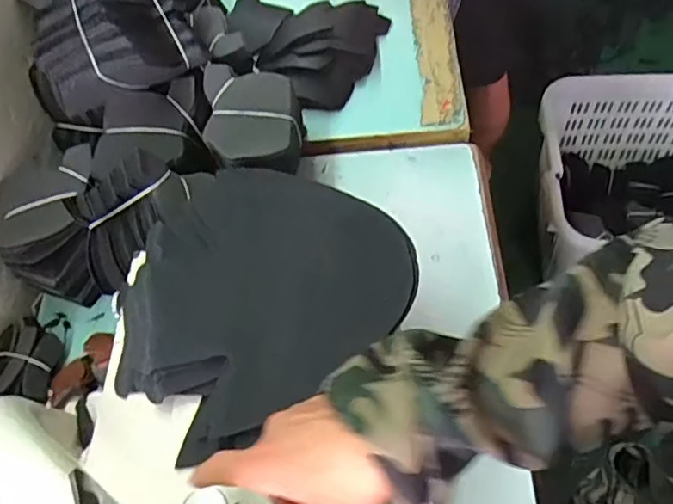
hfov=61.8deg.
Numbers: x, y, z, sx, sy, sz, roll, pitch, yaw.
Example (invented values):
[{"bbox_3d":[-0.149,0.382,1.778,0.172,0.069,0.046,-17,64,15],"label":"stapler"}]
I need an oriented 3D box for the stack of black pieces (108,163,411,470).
[{"bbox_3d":[-0.077,0.020,0.474,0.235,0.025,0.221,-37,63,-17],"label":"stack of black pieces"}]

